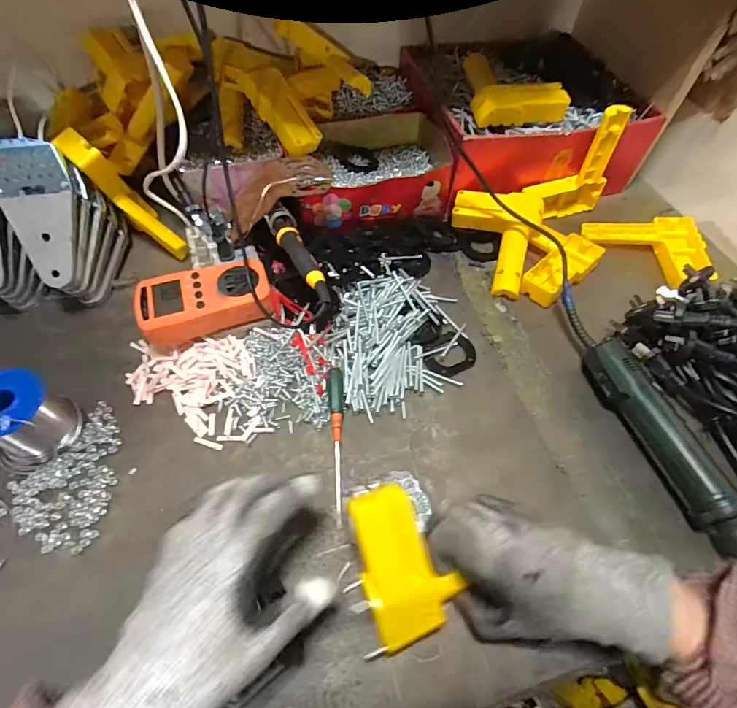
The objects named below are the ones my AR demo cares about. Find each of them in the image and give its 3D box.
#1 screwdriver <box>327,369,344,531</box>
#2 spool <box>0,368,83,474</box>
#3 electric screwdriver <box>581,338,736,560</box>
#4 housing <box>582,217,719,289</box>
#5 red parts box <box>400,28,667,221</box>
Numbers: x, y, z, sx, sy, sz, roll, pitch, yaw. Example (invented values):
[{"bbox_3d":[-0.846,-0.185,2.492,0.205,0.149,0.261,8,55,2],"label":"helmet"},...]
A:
[{"bbox_3d":[-0.028,0.081,0.387,0.015,0.020,0.145,-3,58,-5],"label":"screwdriver"},{"bbox_3d":[-0.311,0.060,0.366,0.065,0.064,0.070,19,59,9],"label":"spool"},{"bbox_3d":[0.288,0.092,0.389,0.046,0.039,0.242,-15,59,-12],"label":"electric screwdriver"},{"bbox_3d":[0.384,-0.147,0.548,0.119,0.032,0.153,-28,63,-19],"label":"housing"},{"bbox_3d":[0.225,-0.364,0.621,0.297,0.133,0.298,-10,59,-9],"label":"red parts box"}]

